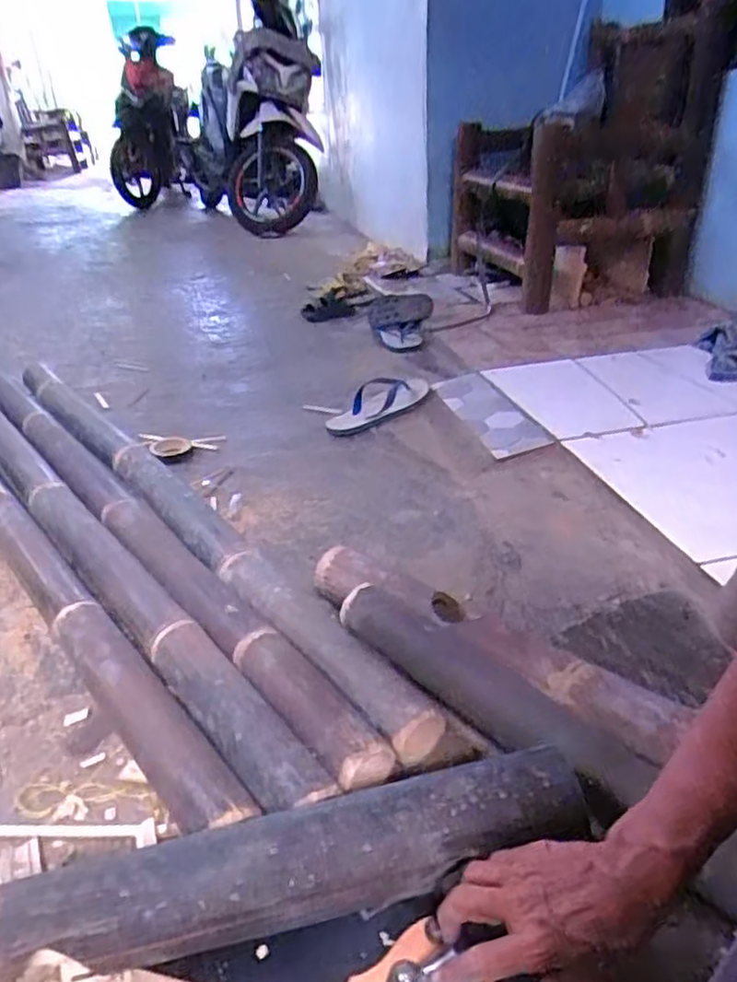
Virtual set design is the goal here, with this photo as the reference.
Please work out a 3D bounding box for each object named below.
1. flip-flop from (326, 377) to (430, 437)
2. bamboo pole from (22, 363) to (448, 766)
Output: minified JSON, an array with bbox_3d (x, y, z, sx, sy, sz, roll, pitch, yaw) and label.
[{"bbox_3d":[0.018,-0.196,1.543,0.277,0.055,0.153,-20,34,-30],"label":"flip-flop"},{"bbox_3d":[-0.350,0.011,1.176,0.092,0.083,1.339,-23,36,-33],"label":"bamboo pole"}]

